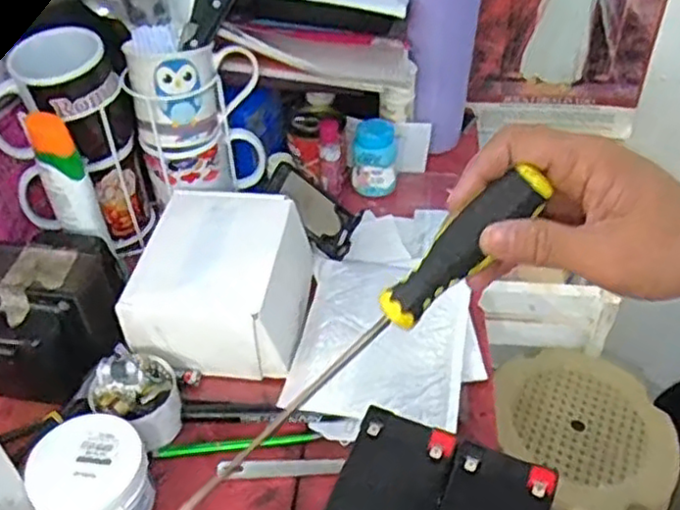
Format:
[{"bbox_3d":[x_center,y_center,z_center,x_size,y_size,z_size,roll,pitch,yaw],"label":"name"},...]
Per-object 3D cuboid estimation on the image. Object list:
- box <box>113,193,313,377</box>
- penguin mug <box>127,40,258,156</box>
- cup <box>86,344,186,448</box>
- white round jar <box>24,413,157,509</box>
[{"bbox_3d":[-0.101,0.023,0.618,0.139,0.081,0.164,5,44,5],"label":"box"},{"bbox_3d":[-0.135,-0.150,0.642,0.114,0.084,0.071,-3,44,-3],"label":"penguin mug"},{"bbox_3d":[-0.158,0.113,0.541,0.063,0.068,0.067,0,43,0],"label":"cup"},{"bbox_3d":[-0.177,0.164,0.498,0.073,0.060,0.075,0,43,0],"label":"white round jar"}]

